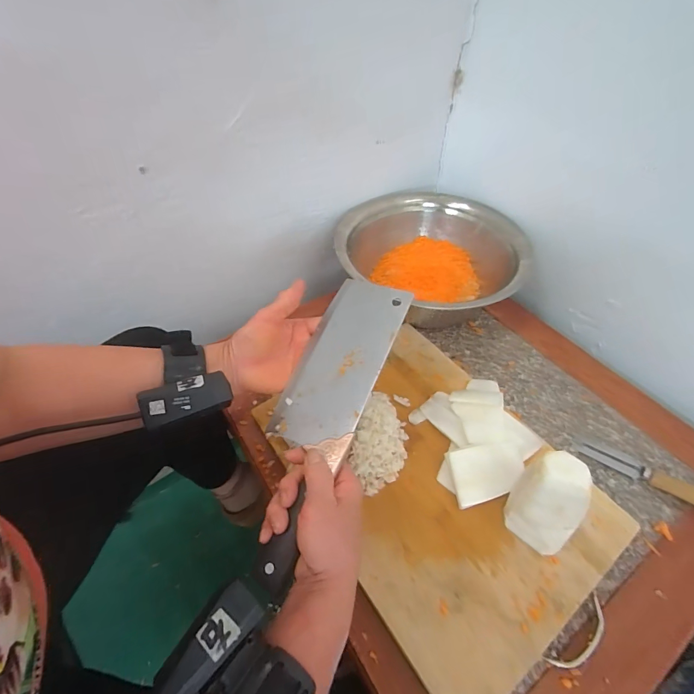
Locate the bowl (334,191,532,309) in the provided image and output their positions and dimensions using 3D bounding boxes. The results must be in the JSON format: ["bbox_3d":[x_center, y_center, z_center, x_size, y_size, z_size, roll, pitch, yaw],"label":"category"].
[{"bbox_3d":[0.139,-0.143,0.627,0.283,0.094,0.283,0,51,0],"label":"bowl"}]

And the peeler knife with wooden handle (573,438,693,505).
[{"bbox_3d":[0.352,0.145,0.431,0.154,0.027,0.027,32,58,23],"label":"peeler knife with wooden handle"}]

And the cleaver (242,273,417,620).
[{"bbox_3d":[-0.022,0.060,0.346,0.086,0.017,0.296,15,65,12],"label":"cleaver"}]

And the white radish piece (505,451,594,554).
[{"bbox_3d":[0.191,0.149,0.360,0.047,0.109,0.071,-36,59,-25],"label":"white radish piece"}]

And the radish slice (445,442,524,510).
[{"bbox_3d":[0.154,0.138,0.411,0.080,0.007,0.057,-11,69,-5],"label":"radish slice"}]

